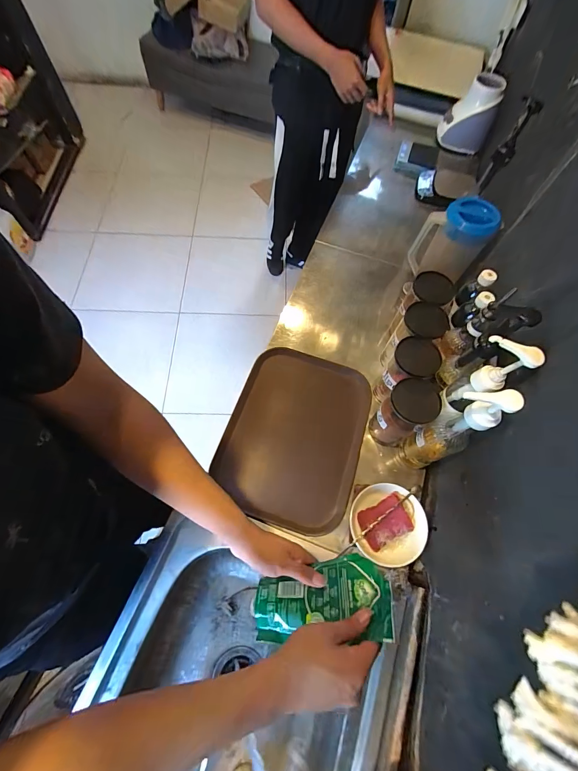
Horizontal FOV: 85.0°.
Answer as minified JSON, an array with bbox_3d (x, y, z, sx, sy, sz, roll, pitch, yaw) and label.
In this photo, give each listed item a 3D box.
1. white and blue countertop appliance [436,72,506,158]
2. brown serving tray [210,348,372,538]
[{"bbox_3d":[0.660,-0.983,1.159,0.168,0.201,0.138,25,67,9],"label":"white and blue countertop appliance"},{"bbox_3d":[0.015,0.110,0.738,0.300,0.041,0.391,18,66,6],"label":"brown serving tray"}]

